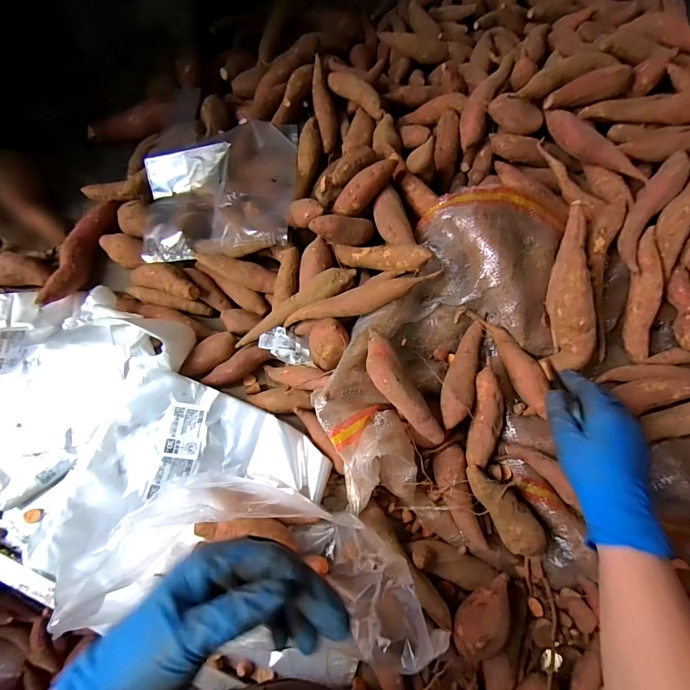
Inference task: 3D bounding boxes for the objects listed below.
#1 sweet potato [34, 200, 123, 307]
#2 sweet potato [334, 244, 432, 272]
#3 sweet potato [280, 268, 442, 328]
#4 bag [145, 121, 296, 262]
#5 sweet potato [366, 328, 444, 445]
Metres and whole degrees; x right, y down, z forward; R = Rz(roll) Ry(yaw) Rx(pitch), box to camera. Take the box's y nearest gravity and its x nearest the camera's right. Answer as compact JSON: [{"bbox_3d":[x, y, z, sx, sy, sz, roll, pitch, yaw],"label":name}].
[{"bbox_3d":[-0.366,-0.131,0.544,0.035,0.040,0.182,12,65,3],"label":"sweet potato"},{"bbox_3d":[0.041,-0.105,0.467,0.128,0.026,0.027,12,66,40],"label":"sweet potato"},{"bbox_3d":[0.015,-0.047,0.448,0.179,0.029,0.024,-15,69,13],"label":"sweet potato"},{"bbox_3d":[-0.175,-0.224,0.551,0.209,0.041,0.233,-1,65,-3],"label":"bag"},{"bbox_3d":[0.054,0.047,0.407,0.034,0.038,0.126,-28,69,-14],"label":"sweet potato"}]

